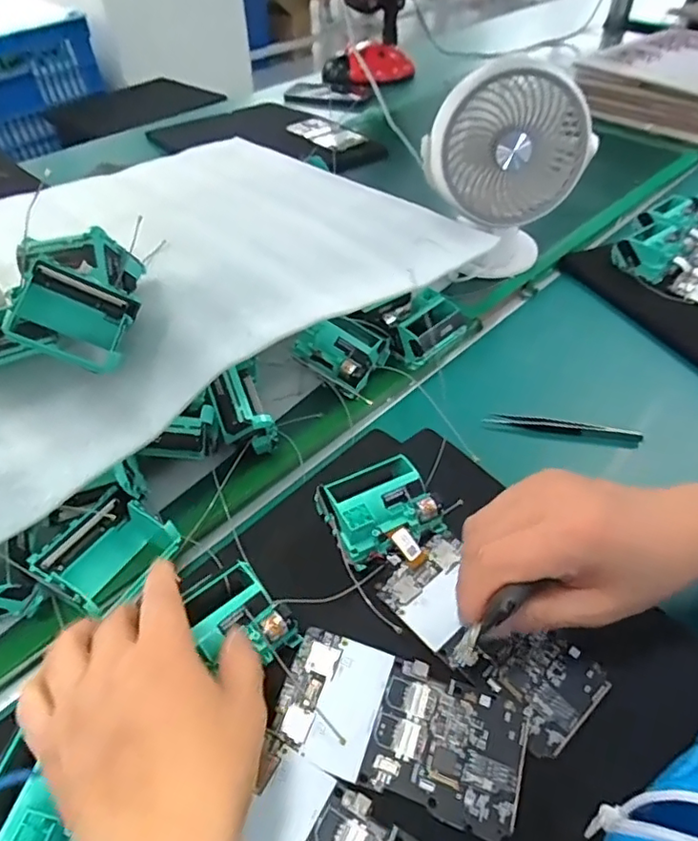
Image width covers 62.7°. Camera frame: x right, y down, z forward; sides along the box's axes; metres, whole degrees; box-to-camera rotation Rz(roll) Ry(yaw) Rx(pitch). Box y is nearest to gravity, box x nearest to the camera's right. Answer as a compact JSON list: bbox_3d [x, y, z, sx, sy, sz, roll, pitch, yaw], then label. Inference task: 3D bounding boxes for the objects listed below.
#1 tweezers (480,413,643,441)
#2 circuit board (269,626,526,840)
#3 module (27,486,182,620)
[{"bbox_3d":[0.177,0.005,0.475,0.122,0.007,0.010,7,46,8],"label":"tweezers"},{"bbox_3d":[0.026,0.161,0.305,0.128,0.004,0.065,15,48,15],"label":"circuit board"},{"bbox_3d":[-0.149,0.087,0.360,0.057,0.041,0.073,24,51,22],"label":"module"}]

